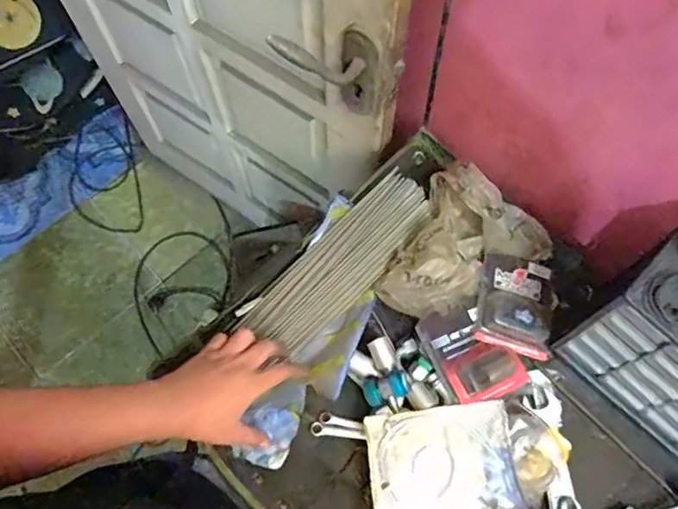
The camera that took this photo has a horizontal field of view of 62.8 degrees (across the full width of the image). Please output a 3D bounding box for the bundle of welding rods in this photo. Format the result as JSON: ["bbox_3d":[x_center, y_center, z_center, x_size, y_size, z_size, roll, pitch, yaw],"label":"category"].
[{"bbox_3d":[0.007,0.010,0.734,0.086,0.029,0.295,41,74,15],"label":"bundle of welding rods"}]

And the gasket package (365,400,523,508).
[{"bbox_3d":[0.117,0.238,0.627,0.157,0.011,0.126,-7,68,-3],"label":"gasket package"}]

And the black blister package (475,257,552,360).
[{"bbox_3d":[0.233,0.065,0.723,0.098,0.047,0.123,13,69,5],"label":"black blister package"}]

